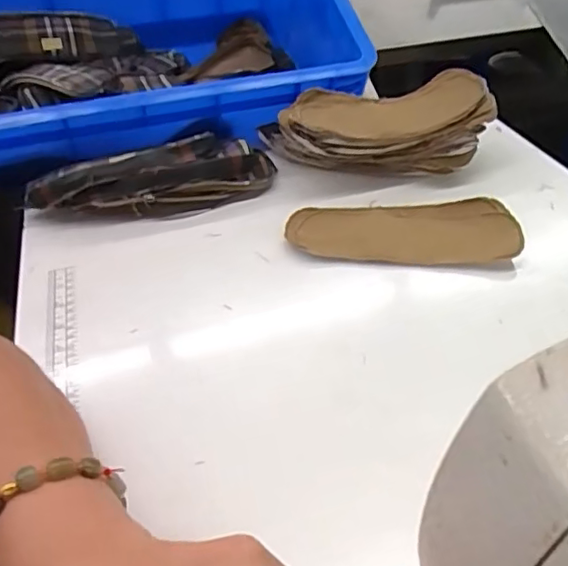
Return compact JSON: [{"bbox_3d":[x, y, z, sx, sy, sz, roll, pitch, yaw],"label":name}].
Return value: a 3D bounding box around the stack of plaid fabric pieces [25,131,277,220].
[{"bbox_3d":[-0.127,-0.103,0.566,0.240,0.047,0.074,-11,40,-9],"label":"stack of plaid fabric pieces"}]

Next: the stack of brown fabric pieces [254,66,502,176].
[{"bbox_3d":[0.090,-0.161,0.594,0.228,0.060,0.125,-1,40,3],"label":"stack of brown fabric pieces"}]

